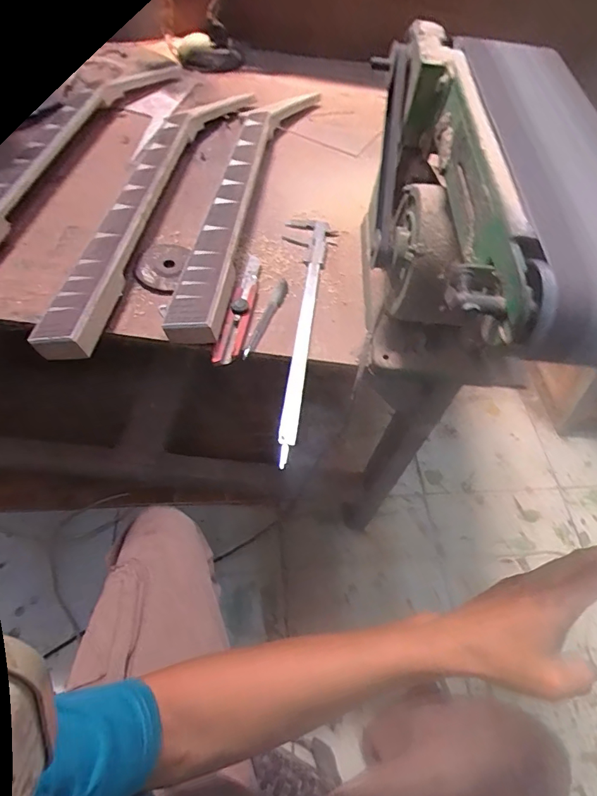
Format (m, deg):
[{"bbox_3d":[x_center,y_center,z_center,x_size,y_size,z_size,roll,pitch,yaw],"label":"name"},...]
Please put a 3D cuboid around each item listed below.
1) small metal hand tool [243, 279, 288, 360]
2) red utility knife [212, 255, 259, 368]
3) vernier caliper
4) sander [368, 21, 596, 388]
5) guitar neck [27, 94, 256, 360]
[{"bbox_3d":[-0.042,-0.103,0.591,0.018,0.010,0.141,20,57,6],"label":"small metal hand tool"},{"bbox_3d":[-0.075,-0.121,0.595,0.029,0.021,0.194,10,57,0],"label":"red utility knife"},{"bbox_3d":[-0.003,-0.103,0.602,0.065,0.020,0.417,8,56,1],"label":"vernier caliper"},{"bbox_3d":[0.173,-0.148,0.487,0.172,0.275,0.426,0,57,-7],"label":"sander"},{"bbox_3d":[-0.216,-0.318,0.697,0.098,0.047,0.691,13,57,2],"label":"guitar neck"}]

